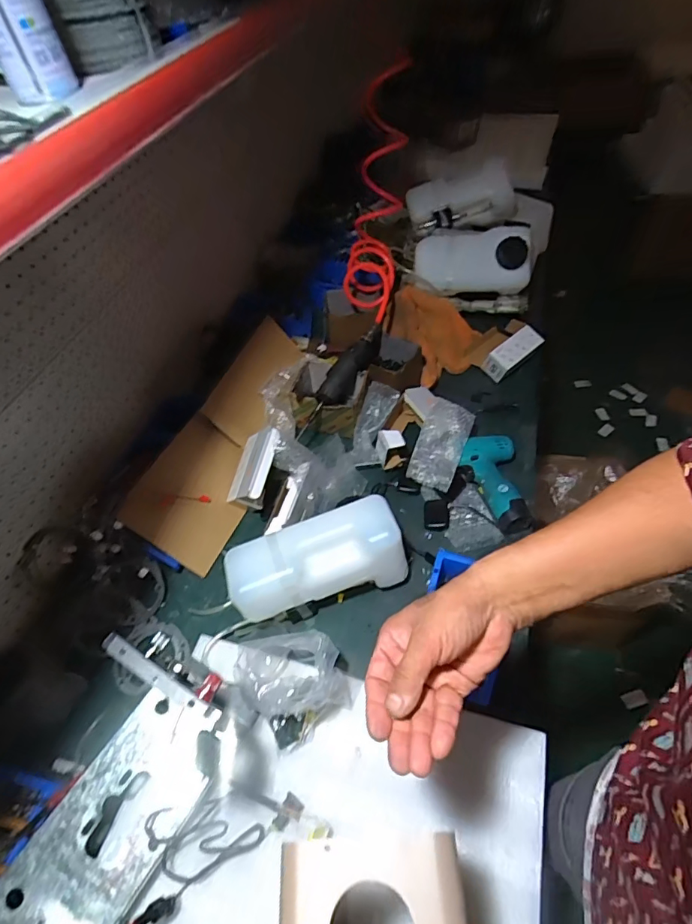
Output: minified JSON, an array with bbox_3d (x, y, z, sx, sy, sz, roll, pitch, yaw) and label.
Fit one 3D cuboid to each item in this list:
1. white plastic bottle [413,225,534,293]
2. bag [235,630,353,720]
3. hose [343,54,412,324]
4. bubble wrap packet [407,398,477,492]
[{"bbox_3d":[0.296,-0.462,1.123,0.269,0.145,0.096,-3,49,-13],"label":"white plastic bottle"},{"bbox_3d":[-0.074,0.293,0.658,0.152,0.103,0.089,-3,51,4],"label":"bag"},{"bbox_3d":[0.074,-0.595,1.085,0.114,0.157,0.539,7,96,11],"label":"hose"},{"bbox_3d":[0.177,-0.034,0.896,0.085,0.014,0.165,24,70,-4],"label":"bubble wrap packet"}]

